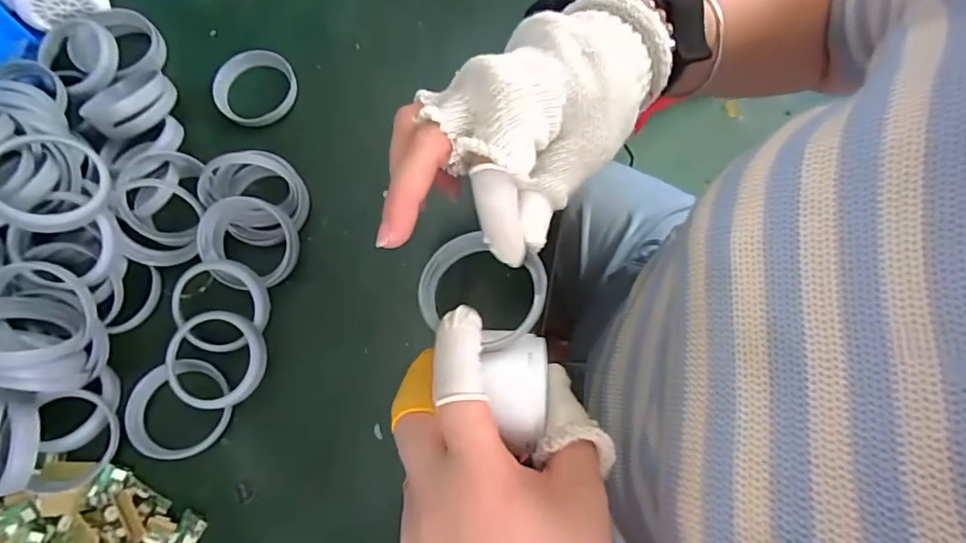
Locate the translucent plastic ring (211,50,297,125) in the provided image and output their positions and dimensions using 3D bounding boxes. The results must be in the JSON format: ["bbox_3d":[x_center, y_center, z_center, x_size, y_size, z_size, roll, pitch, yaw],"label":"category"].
[{"bbox_3d":[-0.171,-0.137,0.393,0.060,0.011,0.058,0,76,-2],"label":"translucent plastic ring"}]

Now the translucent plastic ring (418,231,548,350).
[{"bbox_3d":[0.000,0.009,0.250,0.059,0.014,0.050,22,76,4],"label":"translucent plastic ring"}]

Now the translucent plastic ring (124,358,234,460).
[{"bbox_3d":[-0.190,0.085,0.326,0.059,0.007,0.059,0,76,-2],"label":"translucent plastic ring"}]

